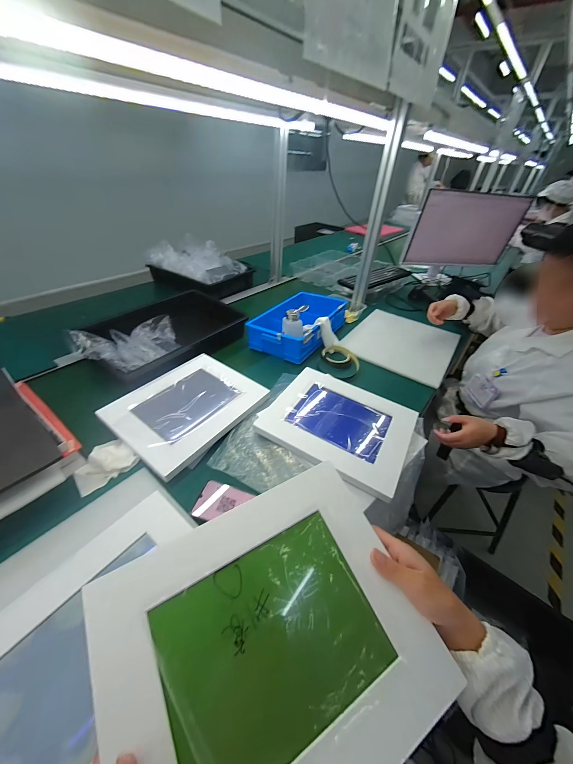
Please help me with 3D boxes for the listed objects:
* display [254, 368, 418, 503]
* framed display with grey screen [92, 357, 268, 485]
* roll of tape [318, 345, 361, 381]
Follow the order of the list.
[{"bbox_3d":[0.120,0.085,0.616,0.299,0.032,0.248,26,44,23],"label":"display"},{"bbox_3d":[-0.228,0.049,0.648,0.247,0.023,0.302,28,45,26],"label":"framed display with grey screen"},{"bbox_3d":[0.159,-0.061,0.832,0.119,0.038,0.115,3,40,-2],"label":"roll of tape"}]

